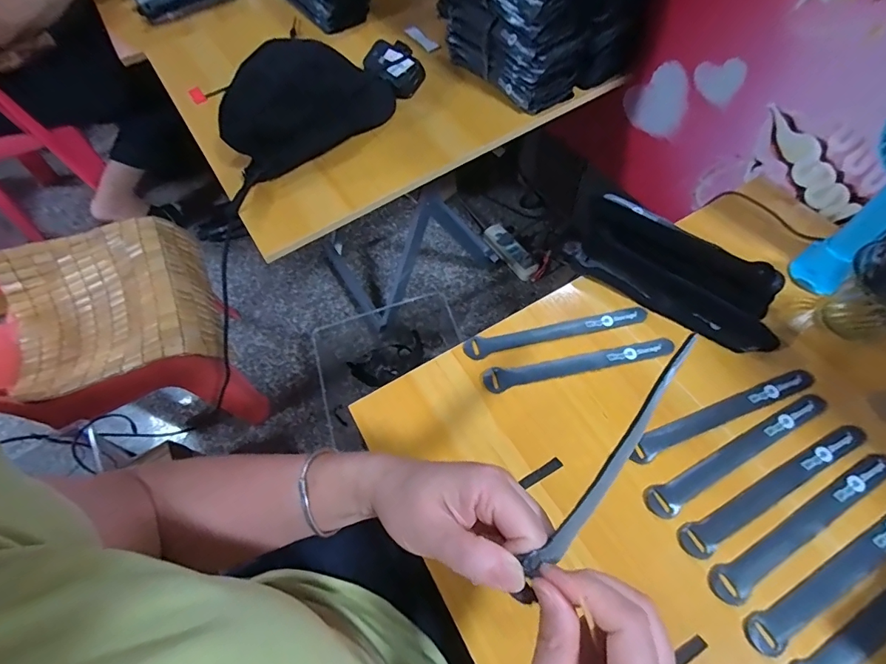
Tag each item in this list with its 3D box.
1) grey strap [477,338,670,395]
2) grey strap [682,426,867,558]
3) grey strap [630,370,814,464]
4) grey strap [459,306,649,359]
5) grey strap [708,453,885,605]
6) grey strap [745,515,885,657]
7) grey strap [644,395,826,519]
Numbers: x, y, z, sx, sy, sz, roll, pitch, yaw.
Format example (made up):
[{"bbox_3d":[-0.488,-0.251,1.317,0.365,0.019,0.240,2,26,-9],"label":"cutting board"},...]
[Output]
[{"bbox_3d":[0.140,0.032,0.444,0.196,0.004,0.027,-14,60,-2],"label":"grey strap"},{"bbox_3d":[0.288,0.133,0.373,0.201,0.005,0.024,-28,62,-10],"label":"grey strap"},{"bbox_3d":[0.267,0.077,0.410,0.198,0.004,0.023,-21,55,-8],"label":"grey strap"},{"bbox_3d":[0.120,-0.001,0.464,0.194,0.007,0.023,-13,60,-1],"label":"grey strap"},{"bbox_3d":[0.304,0.159,0.358,0.202,0.004,0.026,-25,61,-12],"label":"grey strap"},{"bbox_3d":[0.319,0.186,0.341,0.200,0.004,0.025,-29,62,-10],"label":"grey strap"},{"bbox_3d":[0.268,0.108,0.389,0.200,0.004,0.024,-27,62,-9],"label":"grey strap"}]

